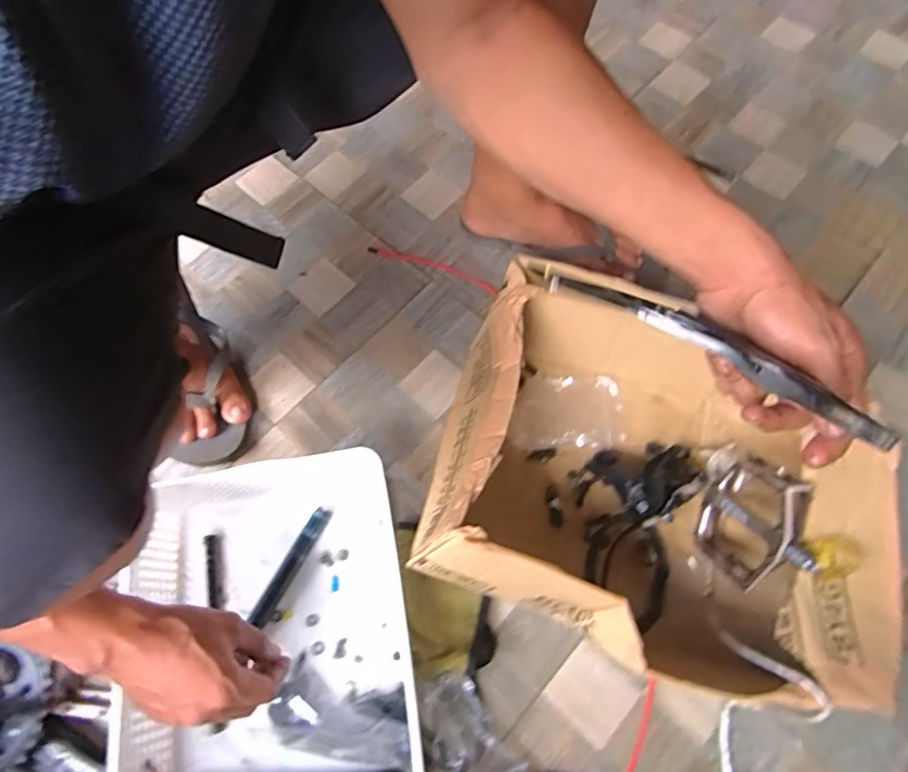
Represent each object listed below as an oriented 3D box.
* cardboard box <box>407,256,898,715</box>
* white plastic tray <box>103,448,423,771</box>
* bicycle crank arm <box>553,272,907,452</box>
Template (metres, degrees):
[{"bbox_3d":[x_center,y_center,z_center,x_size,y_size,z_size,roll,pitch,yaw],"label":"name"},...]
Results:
[{"bbox_3d":[0.181,0.077,0.518,0.396,0.157,0.317,17,68,10],"label":"cardboard box"},{"bbox_3d":[-0.167,0.244,0.503,0.245,0.078,0.326,-11,66,-2],"label":"white plastic tray"},{"bbox_3d":[0.143,-0.024,0.307,0.192,0.021,0.026,32,71,21],"label":"bicycle crank arm"}]

